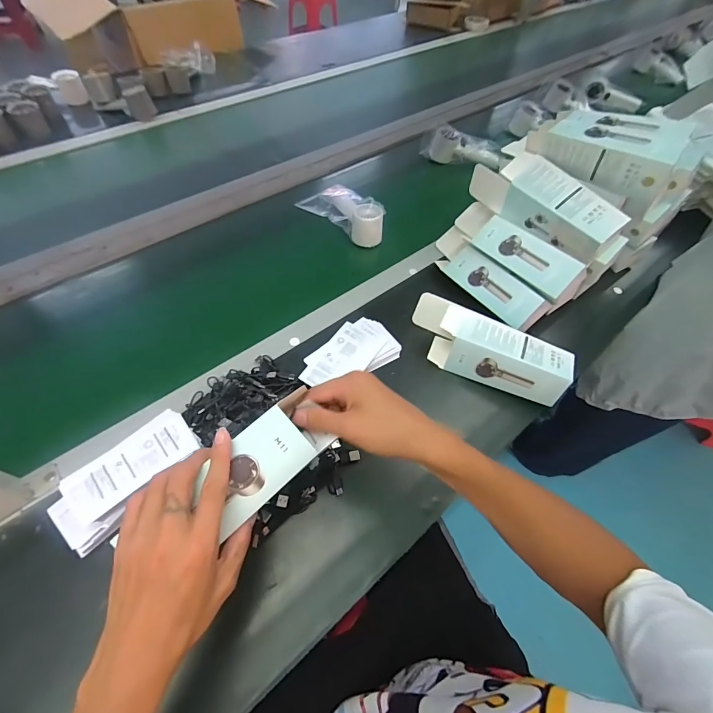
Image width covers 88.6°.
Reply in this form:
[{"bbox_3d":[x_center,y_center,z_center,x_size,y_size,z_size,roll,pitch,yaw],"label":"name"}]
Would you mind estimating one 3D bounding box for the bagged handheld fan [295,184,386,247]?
[{"bbox_3d":[-0.023,-0.270,0.687,0.171,0.065,0.070,39,62,21],"label":"bagged handheld fan"}]

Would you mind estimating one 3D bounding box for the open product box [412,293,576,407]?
[{"bbox_3d":[0.188,-0.011,0.533,0.227,0.056,0.077,21,57,11],"label":"open product box"}]

